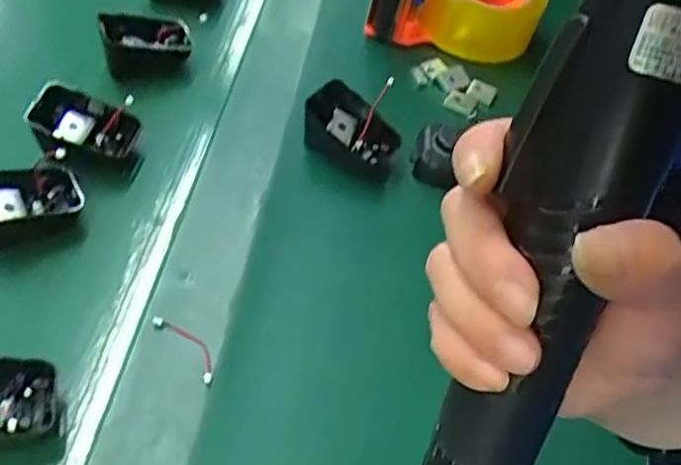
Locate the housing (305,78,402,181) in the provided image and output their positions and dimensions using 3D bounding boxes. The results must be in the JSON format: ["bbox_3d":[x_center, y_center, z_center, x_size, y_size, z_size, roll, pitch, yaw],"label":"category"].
[{"bbox_3d":[0.010,-0.072,0.494,0.064,0.043,0.047,33,57,19],"label":"housing"}]

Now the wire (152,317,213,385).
[{"bbox_3d":[-0.087,0.064,0.393,0.015,0.005,0.052,-37,63,-28],"label":"wire"}]

